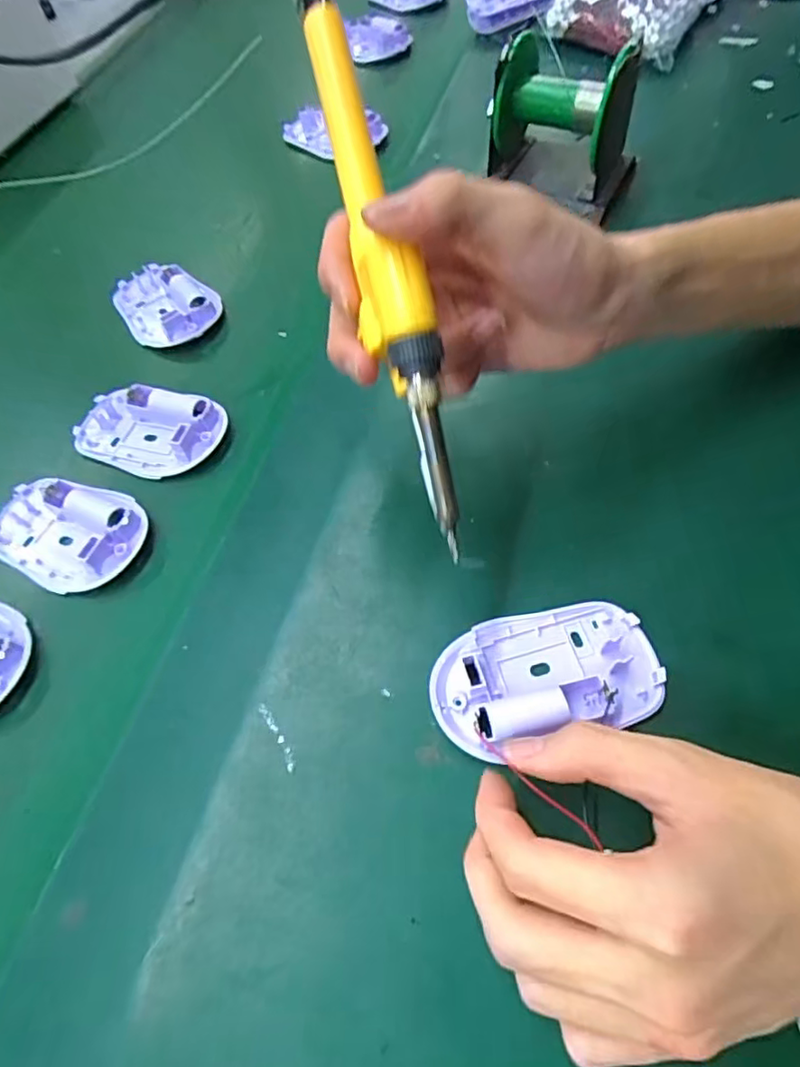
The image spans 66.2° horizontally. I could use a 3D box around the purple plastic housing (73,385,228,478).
[{"bbox_3d":[-0.150,-0.063,0.358,0.088,0.019,0.051,11,60,11],"label":"purple plastic housing"}]

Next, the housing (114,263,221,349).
[{"bbox_3d":[-0.163,-0.158,0.424,0.056,0.023,0.088,-39,63,-18],"label":"housing"}]

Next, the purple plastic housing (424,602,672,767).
[{"bbox_3d":[0.061,0.058,0.262,0.095,0.014,0.056,-15,58,-5],"label":"purple plastic housing"}]

